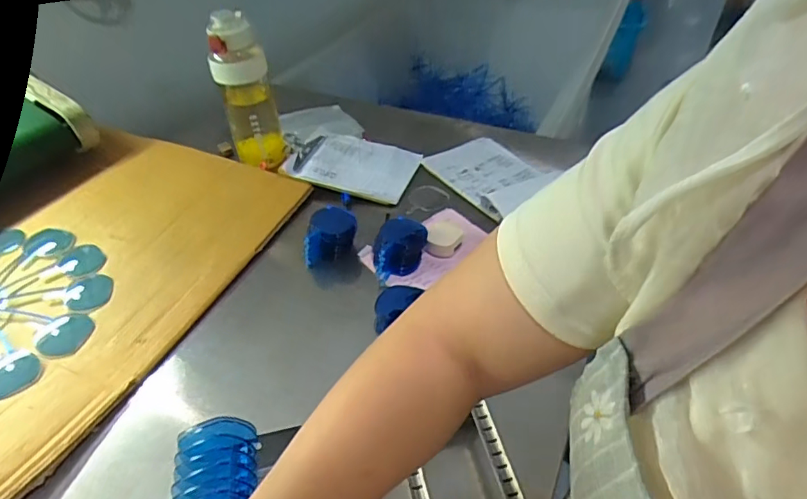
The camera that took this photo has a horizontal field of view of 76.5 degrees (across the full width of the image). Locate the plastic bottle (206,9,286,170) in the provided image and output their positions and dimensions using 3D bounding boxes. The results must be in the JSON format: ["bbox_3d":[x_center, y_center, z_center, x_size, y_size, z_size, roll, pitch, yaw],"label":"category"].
[{"bbox_3d":[-0.269,-0.270,0.878,0.092,0.242,0.098,-15,41,-14],"label":"plastic bottle"}]

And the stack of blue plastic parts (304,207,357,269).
[{"bbox_3d":[-0.106,-0.018,0.745,0.074,0.060,0.066,-2,40,1],"label":"stack of blue plastic parts"}]

